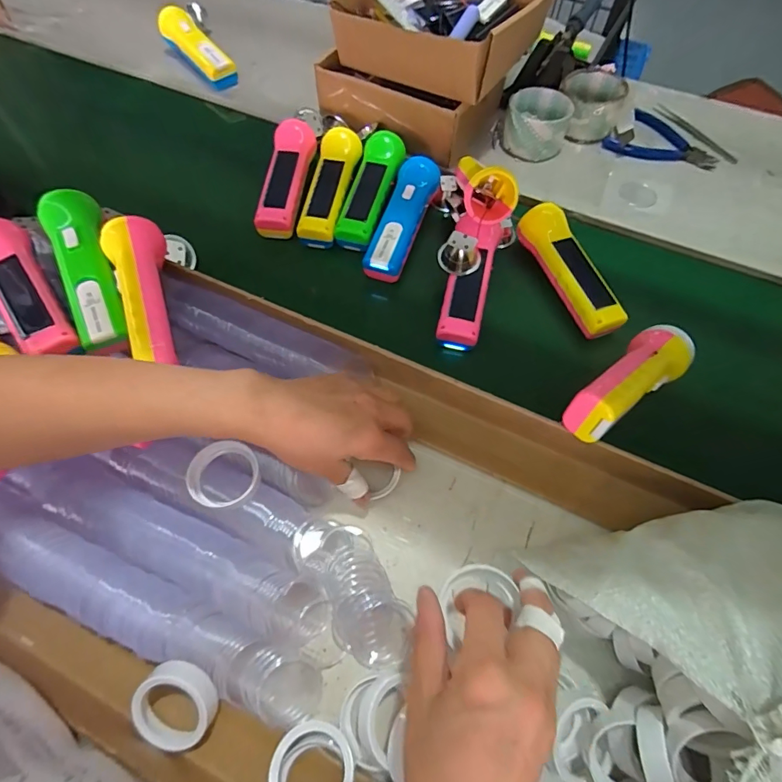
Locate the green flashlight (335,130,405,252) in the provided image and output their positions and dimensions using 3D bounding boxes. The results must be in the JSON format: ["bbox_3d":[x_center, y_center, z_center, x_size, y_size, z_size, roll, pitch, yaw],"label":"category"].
[{"bbox_3d":[-0.023,-0.242,0.524,0.048,0.043,0.156,14,63,6],"label":"green flashlight"}]

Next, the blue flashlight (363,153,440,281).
[{"bbox_3d":[0.014,-0.202,0.506,0.042,0.045,0.160,18,62,9],"label":"blue flashlight"}]

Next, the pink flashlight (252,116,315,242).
[{"bbox_3d":[-0.126,-0.260,0.531,0.048,0.048,0.150,5,63,1],"label":"pink flashlight"}]

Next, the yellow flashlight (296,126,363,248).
[{"bbox_3d":[-0.072,-0.247,0.525,0.050,0.045,0.154,8,63,3],"label":"yellow flashlight"}]

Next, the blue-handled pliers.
[{"bbox_3d":[0.376,-0.336,0.600,0.135,0.009,0.107,38,68,17],"label":"blue-handled pliers"}]

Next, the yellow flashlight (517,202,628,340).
[{"bbox_3d":[0.194,-0.132,0.465,0.048,0.046,0.151,-20,65,-11],"label":"yellow flashlight"}]

